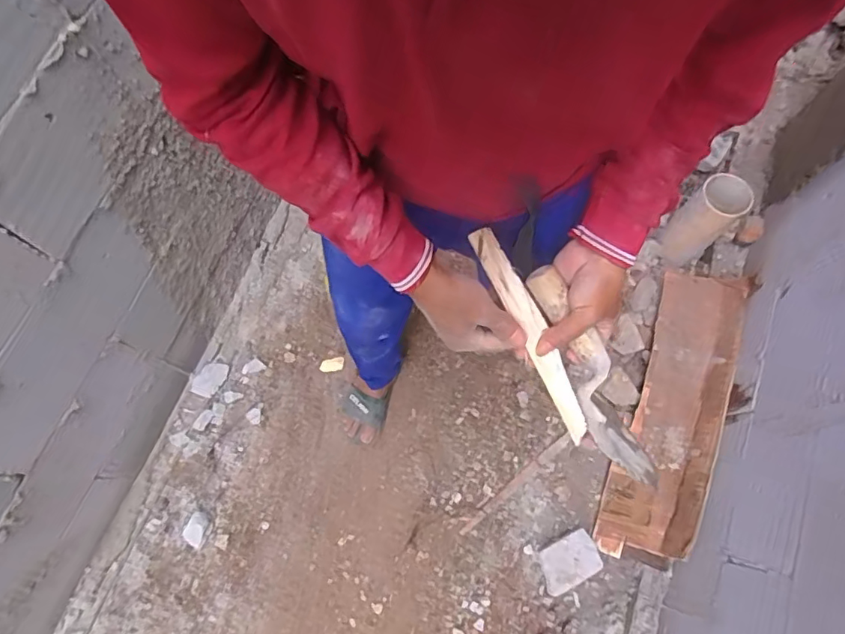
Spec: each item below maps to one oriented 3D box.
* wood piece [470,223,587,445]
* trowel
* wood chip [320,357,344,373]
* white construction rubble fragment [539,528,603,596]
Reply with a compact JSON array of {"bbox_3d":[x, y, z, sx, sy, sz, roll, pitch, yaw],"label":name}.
[{"bbox_3d":[0.115,0.015,0.547,0.030,0.014,0.238,-26,90,-8],"label":"wood piece"},{"bbox_3d":[0.178,0.068,0.566,0.053,0.042,0.265,-31,104,-10],"label":"trowel"},{"bbox_3d":[-0.238,0.126,1.379,0.065,0.006,0.036,-13,72,-4],"label":"wood chip"},{"bbox_3d":[0.345,0.575,1.235,0.151,0.042,0.108,-27,74,-9],"label":"white construction rubble fragment"}]

